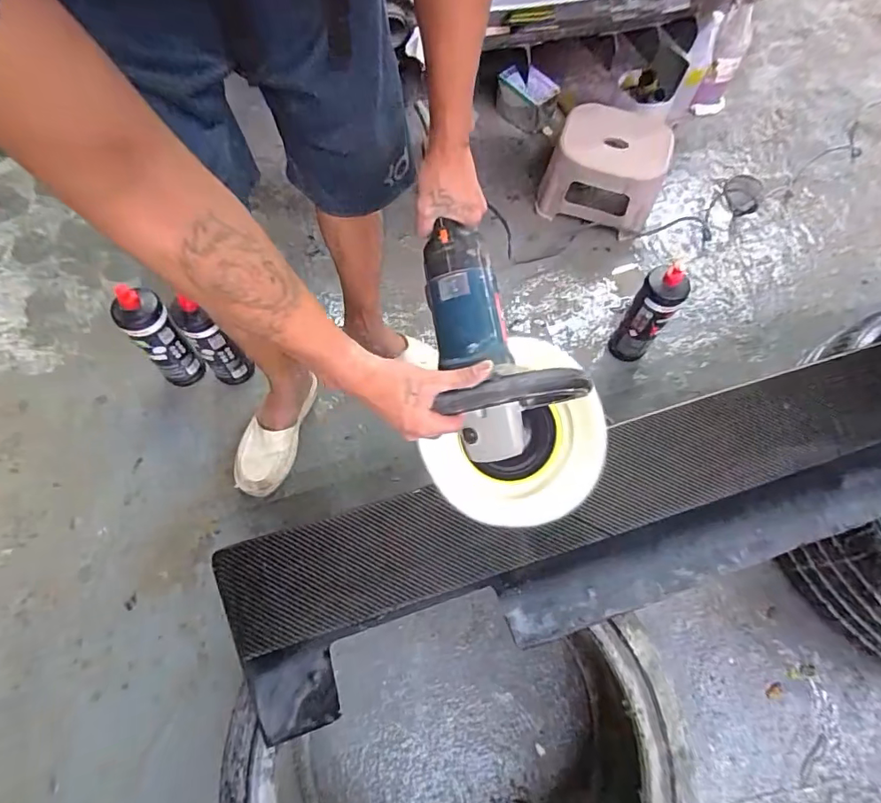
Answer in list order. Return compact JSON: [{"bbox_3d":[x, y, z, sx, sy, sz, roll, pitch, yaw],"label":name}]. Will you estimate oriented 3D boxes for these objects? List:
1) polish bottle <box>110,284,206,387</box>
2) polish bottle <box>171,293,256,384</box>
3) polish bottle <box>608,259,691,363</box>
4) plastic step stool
[{"bbox_3d":[-0.531,-0.117,0.958,0.072,0.255,0.079,1,64,-2],"label":"polish bottle"},{"bbox_3d":[-0.425,-0.114,0.966,0.088,0.244,0.091,-37,71,-18],"label":"polish bottle"},{"bbox_3d":[0.415,-0.170,1.023,0.079,0.261,0.085,33,67,12],"label":"polish bottle"},{"bbox_3d":[0.390,-0.547,1.197,0.271,0.152,0.214,18,65,6],"label":"plastic step stool"}]

